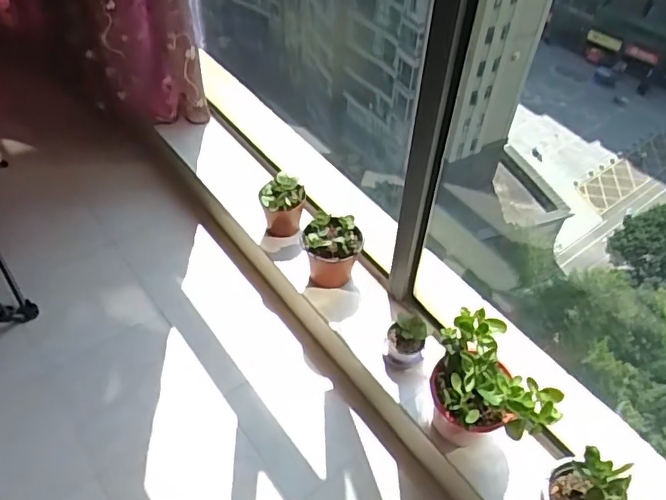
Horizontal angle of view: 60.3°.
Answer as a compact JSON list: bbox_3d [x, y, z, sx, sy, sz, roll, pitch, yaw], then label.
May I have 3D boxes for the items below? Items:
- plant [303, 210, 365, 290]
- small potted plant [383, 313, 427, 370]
[{"bbox_3d":[-0.001,0.002,1.371,0.140,0.144,0.114,7,50,4],"label":"plant"},{"bbox_3d":[0.157,0.201,1.255,0.082,0.105,0.090,1,50,-1],"label":"small potted plant"}]

